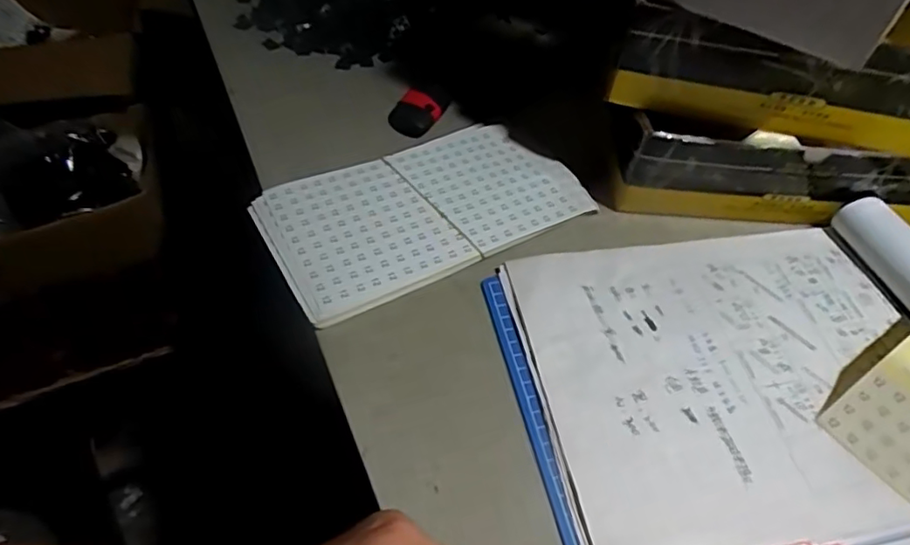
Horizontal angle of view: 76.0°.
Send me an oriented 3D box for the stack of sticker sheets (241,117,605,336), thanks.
[{"bbox_3d":[-0.023,-0.051,0.445,0.232,0.012,0.127,-24,56,-22],"label":"stack of sticker sheets"}]

